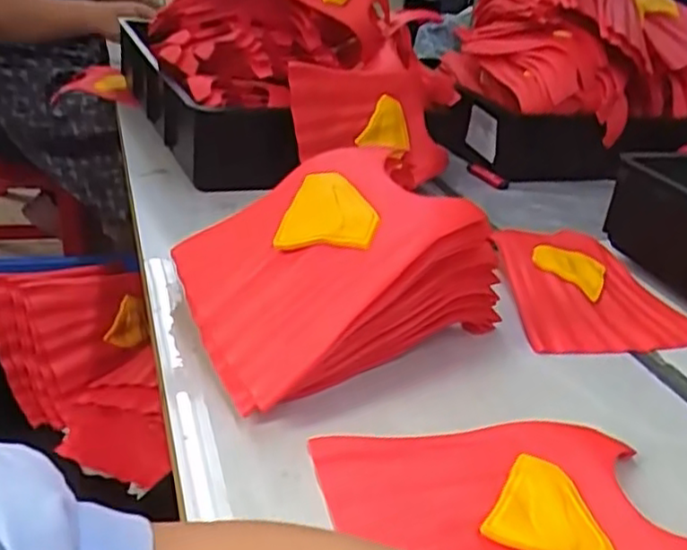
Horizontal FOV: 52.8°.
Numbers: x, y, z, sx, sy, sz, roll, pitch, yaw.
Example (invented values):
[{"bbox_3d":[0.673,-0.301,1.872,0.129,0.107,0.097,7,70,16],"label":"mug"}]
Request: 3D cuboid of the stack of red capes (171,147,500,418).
[{"bbox_3d":[0.000,-0.011,0.542,0.244,0.129,0.174,-11,32,-33],"label":"stack of red capes"}]

